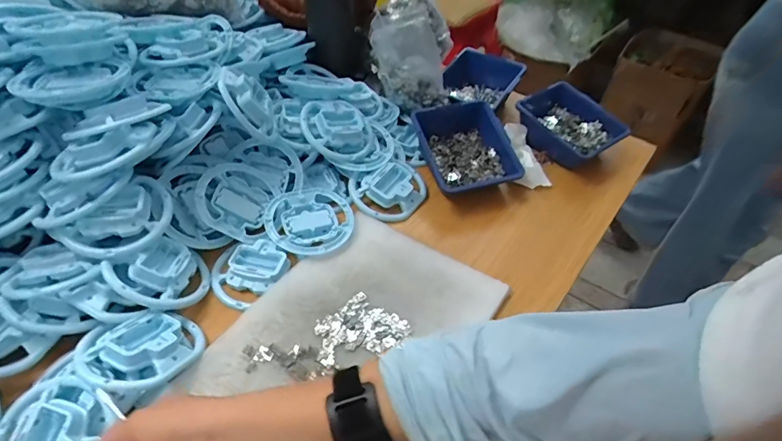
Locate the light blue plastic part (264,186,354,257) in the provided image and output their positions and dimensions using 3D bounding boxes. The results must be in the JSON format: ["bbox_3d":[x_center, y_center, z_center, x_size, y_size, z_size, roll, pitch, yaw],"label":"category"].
[{"bbox_3d":[-0.098,0.000,0.542,0.103,0.014,0.099,2,46,-2],"label":"light blue plastic part"}]

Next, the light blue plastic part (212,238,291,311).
[{"bbox_3d":[-0.163,0.054,0.499,0.078,0.020,0.081,2,46,-2],"label":"light blue plastic part"}]

